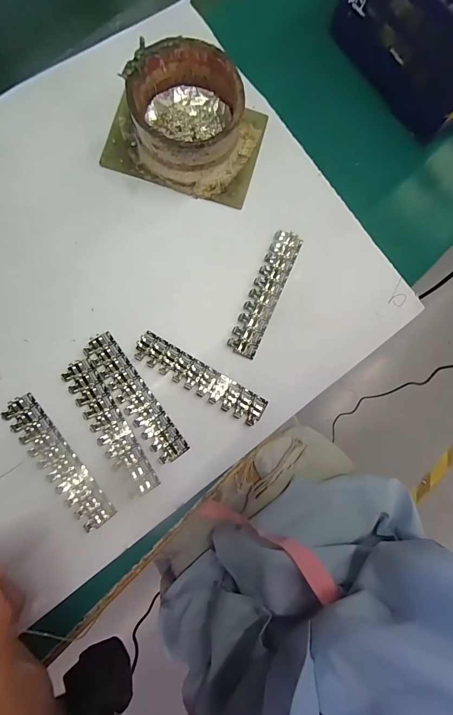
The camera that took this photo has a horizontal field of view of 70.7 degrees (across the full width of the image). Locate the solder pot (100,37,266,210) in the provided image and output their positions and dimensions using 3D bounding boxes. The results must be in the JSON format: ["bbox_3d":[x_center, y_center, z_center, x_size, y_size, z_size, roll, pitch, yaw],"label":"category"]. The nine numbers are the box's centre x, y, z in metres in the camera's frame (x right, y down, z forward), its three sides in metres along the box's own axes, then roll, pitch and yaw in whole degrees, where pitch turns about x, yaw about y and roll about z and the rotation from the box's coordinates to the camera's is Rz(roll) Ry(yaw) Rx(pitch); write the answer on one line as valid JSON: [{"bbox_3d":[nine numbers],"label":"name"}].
[{"bbox_3d":[-0.032,-0.185,0.248,0.117,0.048,0.087,15,83,-3],"label":"solder pot"}]

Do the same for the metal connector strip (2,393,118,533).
[{"bbox_3d":[-0.122,0.077,0.233,0.023,0.007,0.107,-39,88,-7],"label":"metal connector strip"}]

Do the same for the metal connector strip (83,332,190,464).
[{"bbox_3d":[-0.070,0.031,0.243,0.022,0.004,0.109,-36,88,-7],"label":"metal connector strip"}]

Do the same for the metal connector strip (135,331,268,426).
[{"bbox_3d":[-0.020,0.016,0.247,0.110,0.004,0.023,31,82,-1],"label":"metal connector strip"}]

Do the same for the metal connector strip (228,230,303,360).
[{"bbox_3d":[0.032,-0.054,0.262,0.023,0.007,0.111,23,82,-2],"label":"metal connector strip"}]

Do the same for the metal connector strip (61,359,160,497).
[{"bbox_3d":[-0.087,0.052,0.238,0.024,0.005,0.109,-30,87,-7],"label":"metal connector strip"}]

